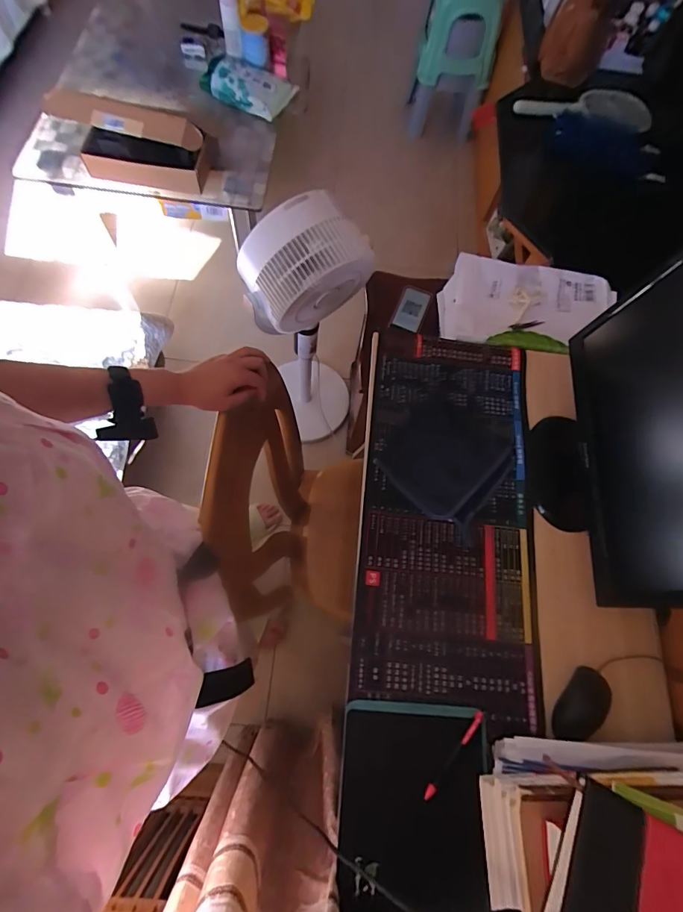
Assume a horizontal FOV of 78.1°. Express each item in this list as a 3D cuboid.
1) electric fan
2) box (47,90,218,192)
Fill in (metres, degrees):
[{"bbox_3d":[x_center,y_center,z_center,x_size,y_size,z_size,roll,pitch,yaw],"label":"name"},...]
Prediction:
[{"bbox_3d":[-0.086,-0.316,1.160,0.260,0.779,0.266,-10,71,-9],"label":"electric fan"},{"bbox_3d":[-0.590,-0.897,1.224,0.393,0.201,0.133,13,69,-1],"label":"box"}]

